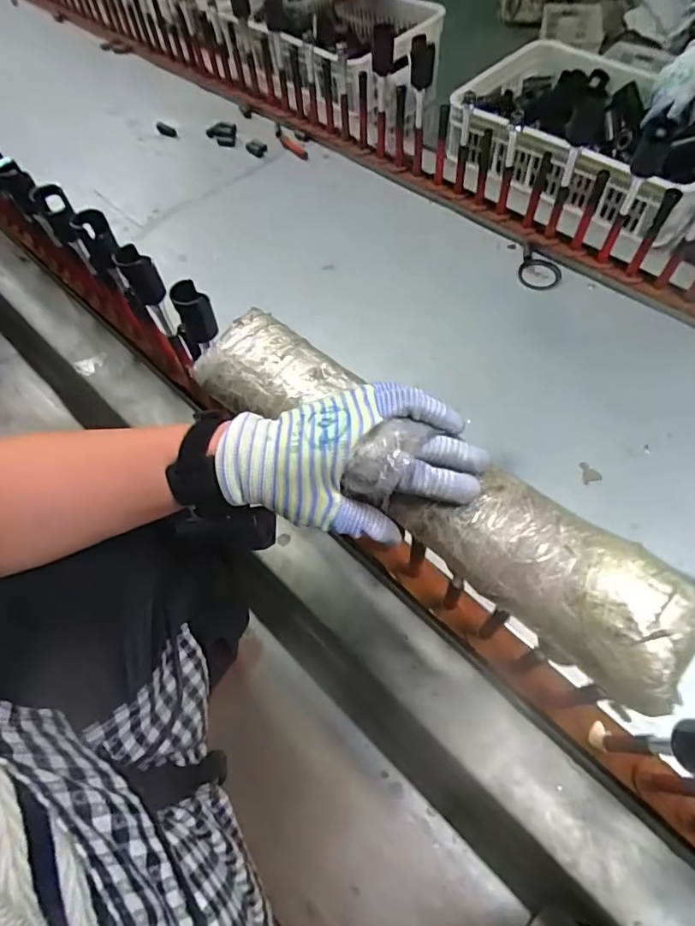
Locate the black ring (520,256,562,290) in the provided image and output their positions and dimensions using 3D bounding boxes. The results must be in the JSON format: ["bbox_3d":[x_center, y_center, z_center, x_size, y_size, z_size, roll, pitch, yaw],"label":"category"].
[{"bbox_3d":[0.349,-0.343,0.914,0.076,0.005,0.060,26,82,20],"label":"black ring"}]

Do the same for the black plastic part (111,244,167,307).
[{"bbox_3d":[-0.264,-0.239,0.642,0.041,0.068,0.047,-26,67,-14],"label":"black plastic part"}]

